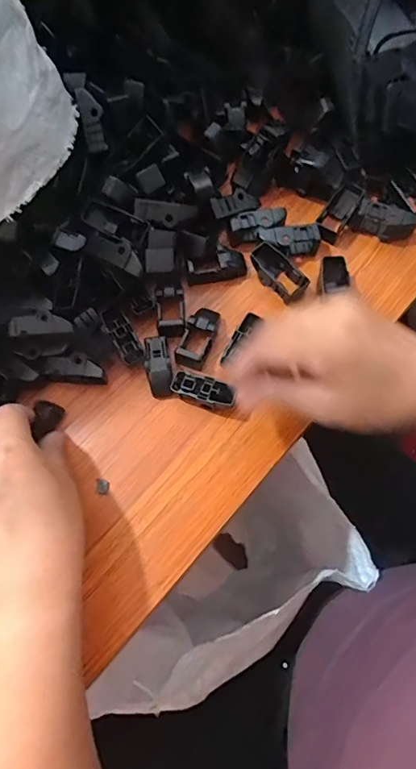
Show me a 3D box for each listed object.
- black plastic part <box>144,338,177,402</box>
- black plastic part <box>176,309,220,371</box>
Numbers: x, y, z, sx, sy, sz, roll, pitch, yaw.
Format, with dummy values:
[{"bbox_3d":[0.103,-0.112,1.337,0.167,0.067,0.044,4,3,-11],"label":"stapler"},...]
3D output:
[{"bbox_3d":[-0.036,-0.012,0.330,0.017,0.016,0.045,-11,69,-5],"label":"black plastic part"},{"bbox_3d":[-0.007,-0.037,0.342,0.022,0.019,0.049,19,70,7],"label":"black plastic part"}]

